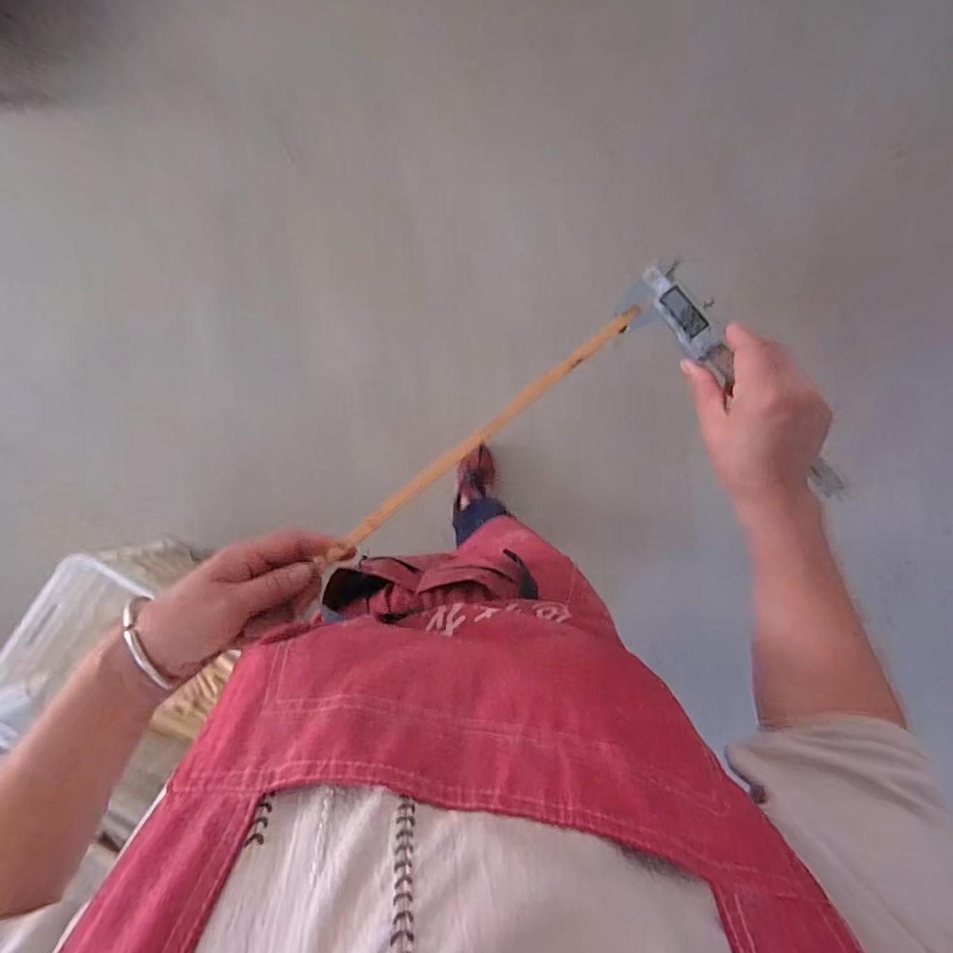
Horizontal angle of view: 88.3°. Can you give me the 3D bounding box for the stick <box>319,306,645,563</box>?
[{"bbox_3d":[0.015,-0.044,0.410,0.303,0.014,0.012,-39,91,-3],"label":"stick"}]

